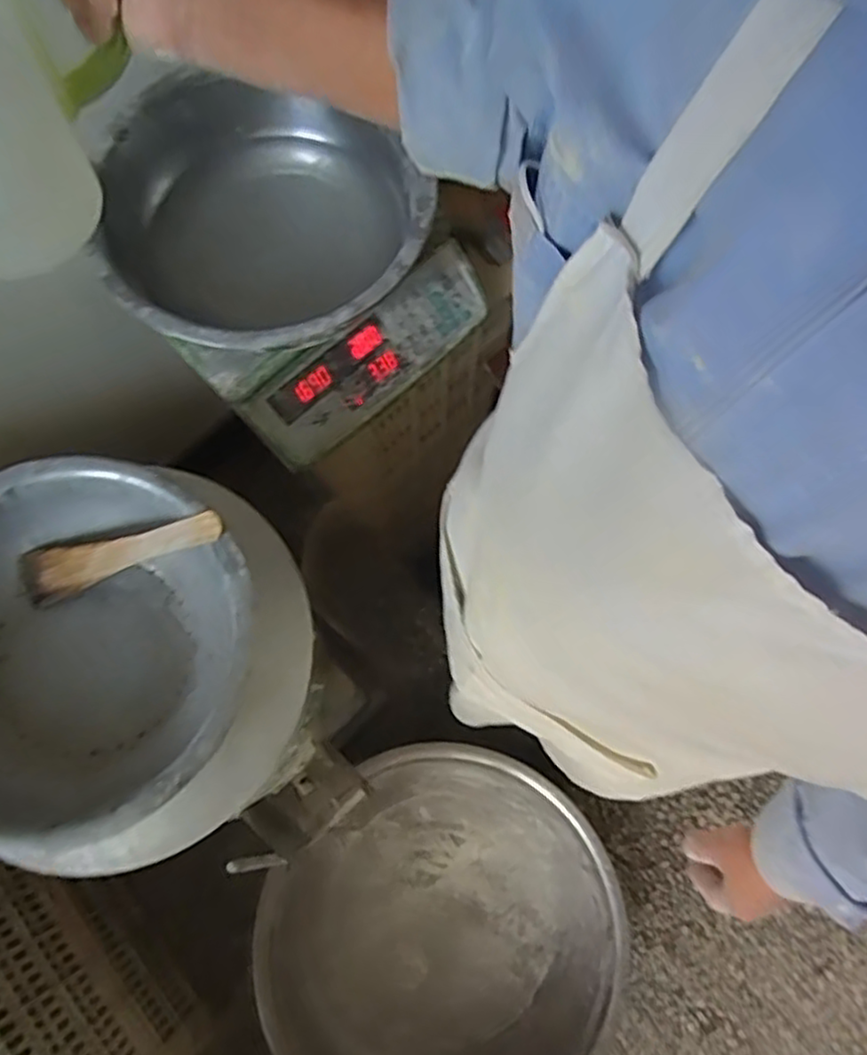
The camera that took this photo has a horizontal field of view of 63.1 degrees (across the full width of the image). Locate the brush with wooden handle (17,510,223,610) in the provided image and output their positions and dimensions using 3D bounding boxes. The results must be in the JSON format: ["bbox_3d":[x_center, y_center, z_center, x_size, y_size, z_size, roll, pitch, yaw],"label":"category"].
[{"bbox_3d":[-0.273,0.018,0.610,0.201,0.008,0.048,-20,93,13],"label":"brush with wooden handle"}]

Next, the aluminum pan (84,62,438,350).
[{"bbox_3d":[-0.156,-0.304,0.711,0.293,0.112,0.303,0,73,0],"label":"aluminum pan"}]

